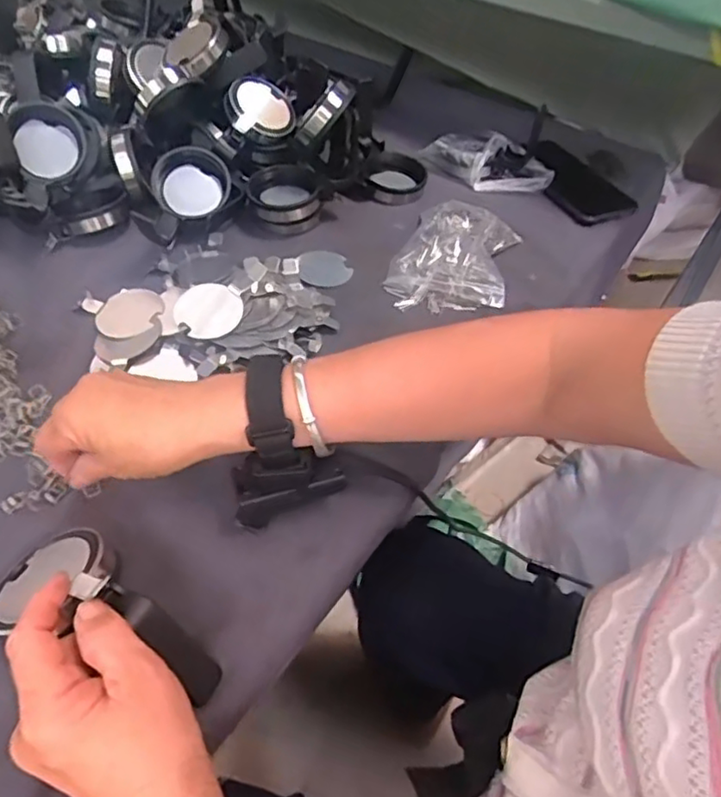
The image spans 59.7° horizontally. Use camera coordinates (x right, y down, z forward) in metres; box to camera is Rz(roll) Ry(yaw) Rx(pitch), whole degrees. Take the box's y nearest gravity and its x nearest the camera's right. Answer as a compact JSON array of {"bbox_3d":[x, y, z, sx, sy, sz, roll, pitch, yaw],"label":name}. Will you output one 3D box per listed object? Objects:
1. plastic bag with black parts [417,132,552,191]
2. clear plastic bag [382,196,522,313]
[{"bbox_3d":[0.144,-0.269,0.711,0.141,0.038,0.070,32,53,23],"label":"plastic bag with black parts"},{"bbox_3d":[0.089,-0.137,0.596,0.112,0.037,0.139,12,48,7],"label":"clear plastic bag"}]

